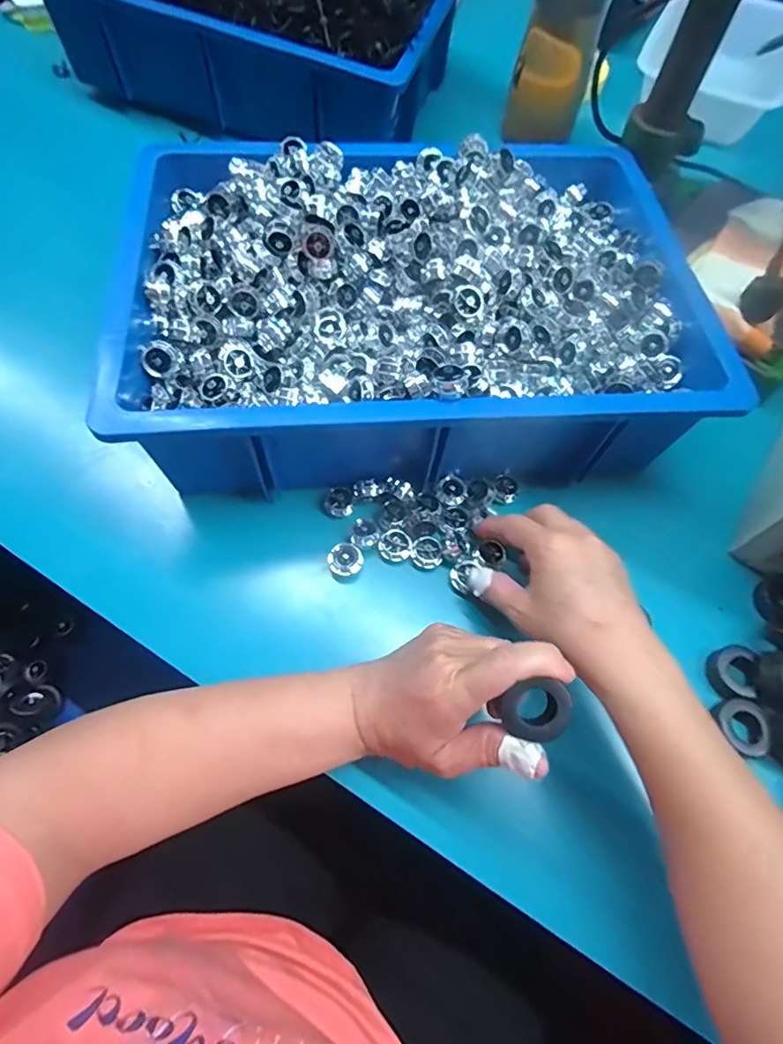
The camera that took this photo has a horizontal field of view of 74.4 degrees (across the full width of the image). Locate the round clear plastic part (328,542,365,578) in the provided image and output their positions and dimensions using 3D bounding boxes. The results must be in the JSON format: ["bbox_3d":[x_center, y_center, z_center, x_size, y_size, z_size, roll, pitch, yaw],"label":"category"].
[{"bbox_3d":[-0.035,0.029,0.394,0.026,0.010,0.024,-2,65,-3],"label":"round clear plastic part"}]

